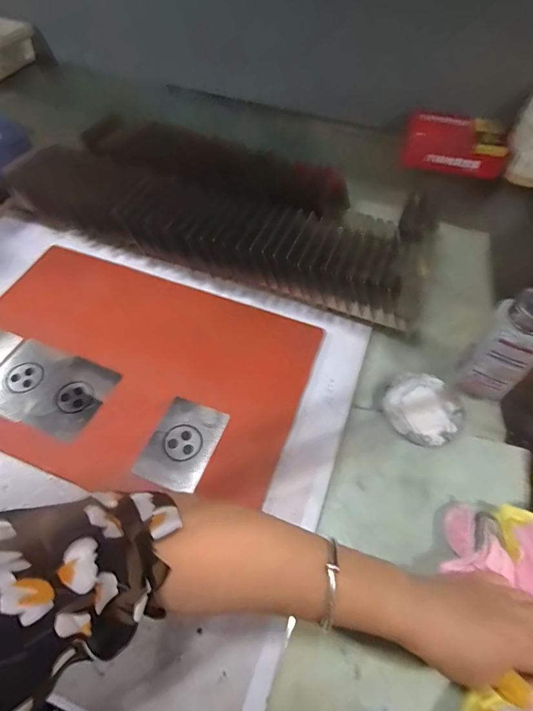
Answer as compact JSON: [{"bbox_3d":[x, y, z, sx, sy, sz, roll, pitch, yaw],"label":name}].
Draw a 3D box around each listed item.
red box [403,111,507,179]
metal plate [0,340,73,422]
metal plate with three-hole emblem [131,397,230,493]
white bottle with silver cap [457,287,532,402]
[{"bbox_3d":[0.321,-0.367,0.690,0.162,0.056,0.086,11,56,5],"label":"red box"},{"bbox_3d":[-0.260,0.025,0.426,0.062,0.006,0.085,21,58,11],"label":"metal plate"},{"bbox_3d":[-0.081,0.086,0.391,0.060,0.006,0.087,21,58,11],"label":"metal plate with three-hole emblem"},{"bbox_3d":[0.236,-0.005,0.402,0.050,0.132,0.046,22,58,12],"label":"white bottle with silver cap"}]

